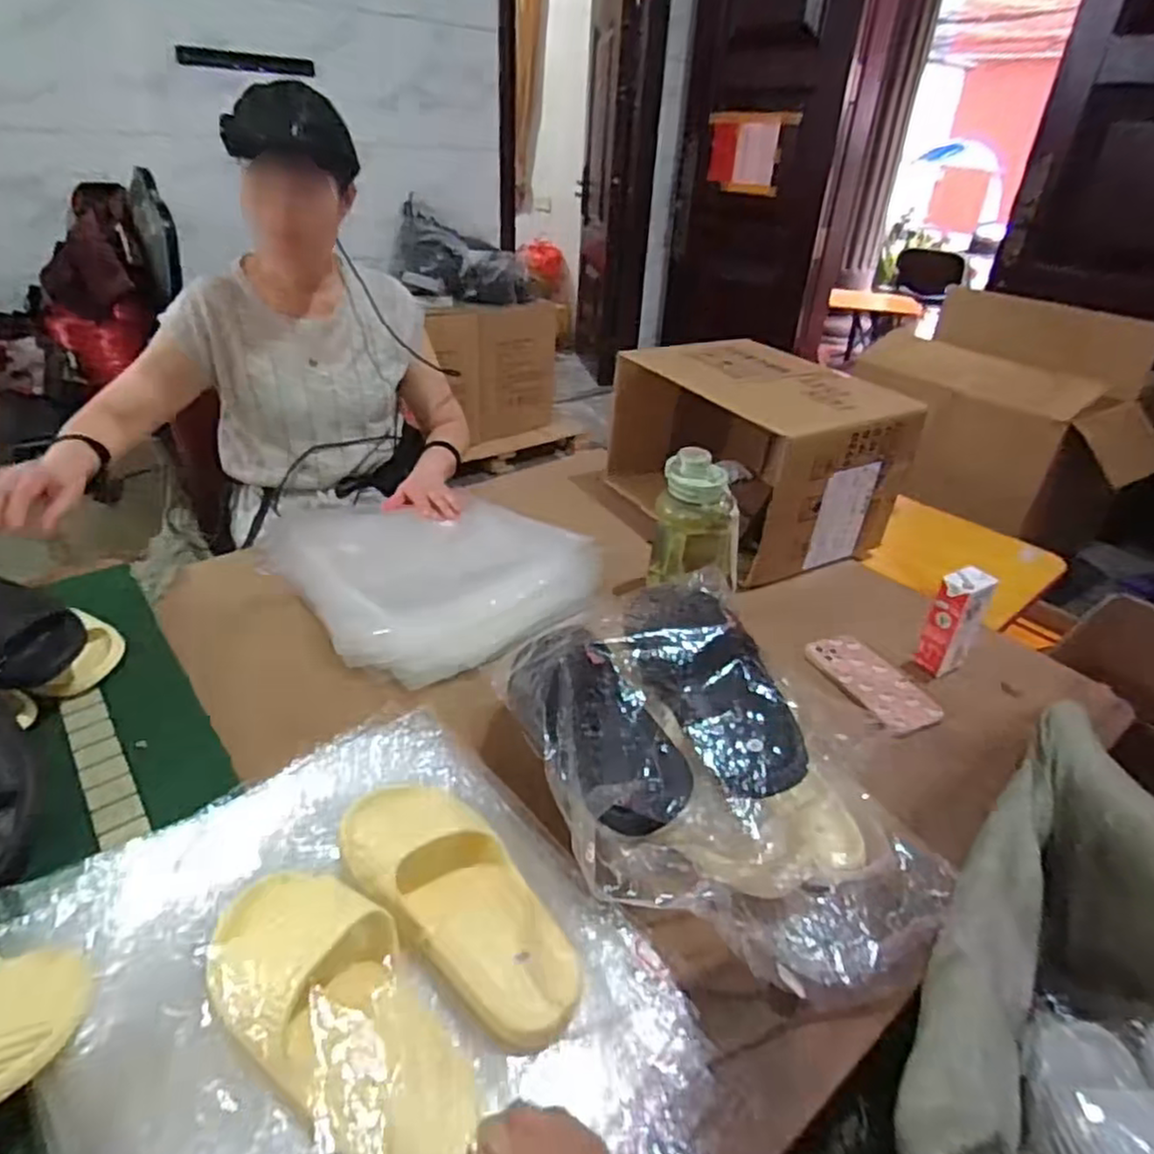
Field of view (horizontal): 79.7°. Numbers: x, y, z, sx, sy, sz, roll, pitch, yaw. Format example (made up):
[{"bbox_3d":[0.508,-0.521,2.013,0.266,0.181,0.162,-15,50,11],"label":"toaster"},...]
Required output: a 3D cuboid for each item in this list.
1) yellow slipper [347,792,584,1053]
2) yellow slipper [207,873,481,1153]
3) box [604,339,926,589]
[{"bbox_3d":[-0.095,0.255,0.553,0.243,0.056,0.101,39,45,25],"label":"yellow slipper"},{"bbox_3d":[-0.156,0.284,0.453,0.235,0.060,0.104,33,42,31],"label":"yellow slipper"},{"bbox_3d":[0.275,-0.210,1.113,0.254,0.258,0.406,-16,37,-28],"label":"box"}]

